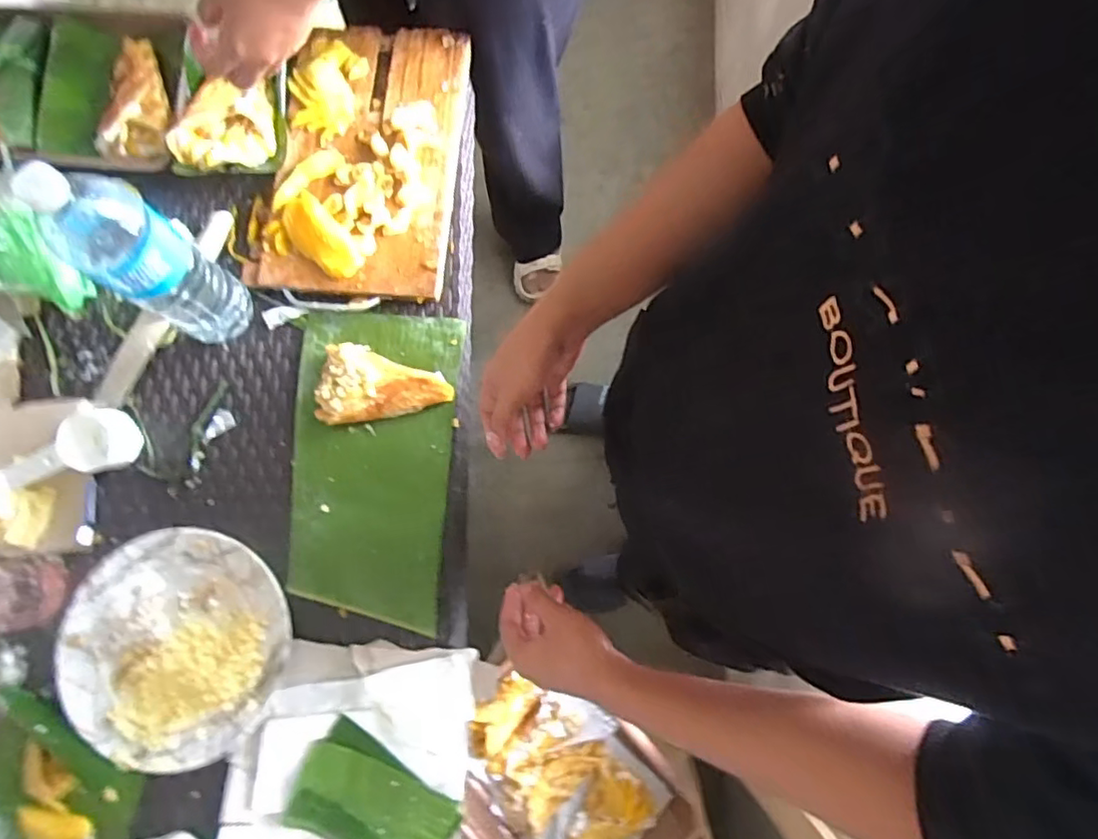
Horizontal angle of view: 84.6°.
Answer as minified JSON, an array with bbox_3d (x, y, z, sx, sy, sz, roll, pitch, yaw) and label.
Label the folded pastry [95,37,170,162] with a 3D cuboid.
[{"bbox_3d":[-0.473,-0.368,0.698,0.076,0.026,0.145,12,80,4],"label":"folded pastry"}]

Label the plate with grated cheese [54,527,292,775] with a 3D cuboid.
[{"bbox_3d":[-0.373,0.223,0.601,0.213,0.023,0.217,0,80,1],"label":"plate with grated cheese"}]

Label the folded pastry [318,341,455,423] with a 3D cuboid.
[{"bbox_3d":[-0.183,-0.045,0.657,0.142,0.025,0.085,-8,79,0],"label":"folded pastry"}]

